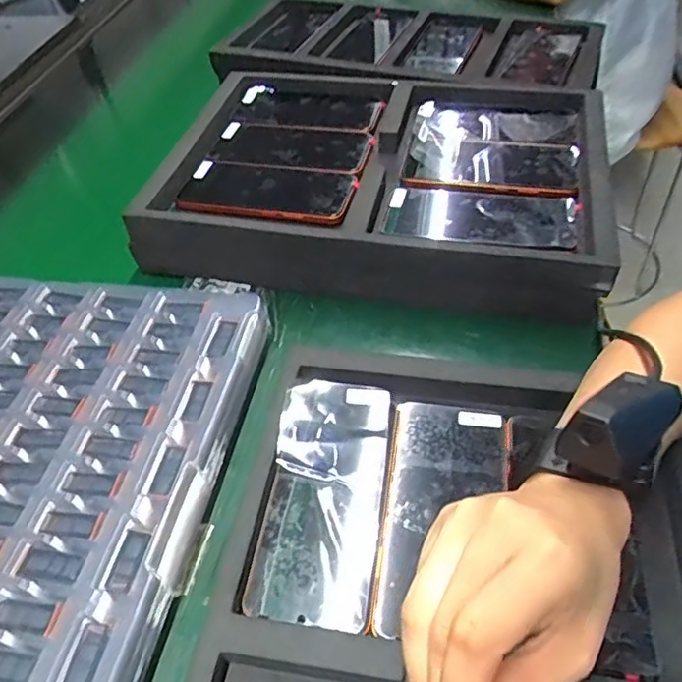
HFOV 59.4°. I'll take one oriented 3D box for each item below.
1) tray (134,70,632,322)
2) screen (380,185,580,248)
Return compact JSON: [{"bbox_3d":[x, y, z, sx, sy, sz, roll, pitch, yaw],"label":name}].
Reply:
[{"bbox_3d":[0.045,-0.178,0.630,0.438,0.063,0.308,7,49,12],"label":"tray"},{"bbox_3d":[0.125,-0.113,0.540,0.166,0.005,0.077,9,49,15],"label":"screen"}]

